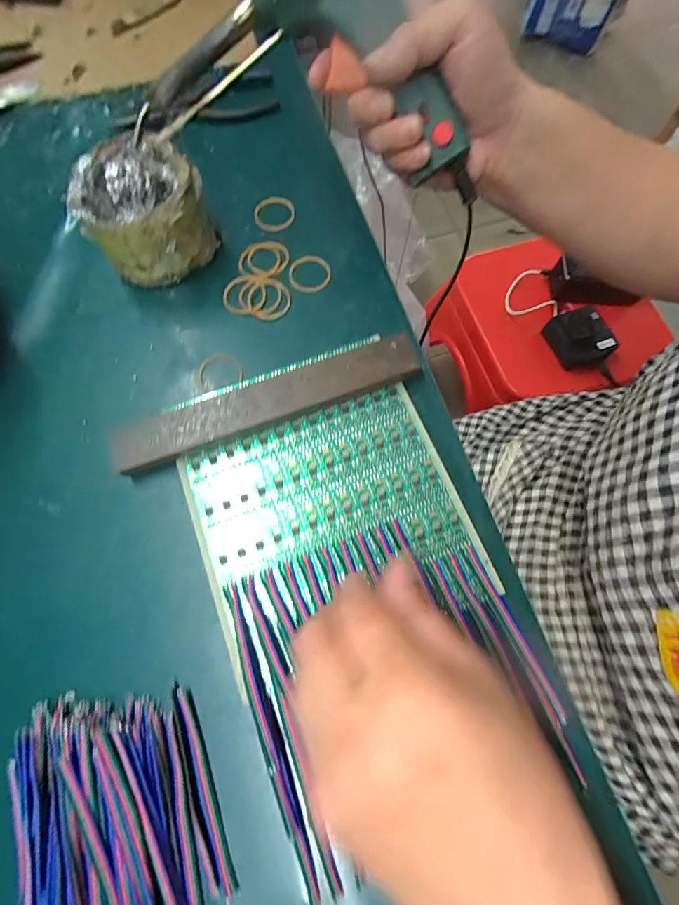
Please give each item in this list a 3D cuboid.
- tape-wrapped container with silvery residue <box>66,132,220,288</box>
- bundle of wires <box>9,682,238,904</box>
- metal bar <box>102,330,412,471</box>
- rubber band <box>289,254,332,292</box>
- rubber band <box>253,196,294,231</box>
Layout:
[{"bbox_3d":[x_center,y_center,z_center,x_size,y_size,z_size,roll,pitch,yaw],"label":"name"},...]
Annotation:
[{"bbox_3d":[-0.142,-0.178,0.293,0.082,0.064,0.083,0,73,1],"label":"tape-wrapped container with silvery residue"},{"bbox_3d":[-0.117,0.187,0.205,0.092,0.020,0.125,-21,74,-6],"label":"bundle of wires"},{"bbox_3d":[-0.047,-0.032,0.270,0.205,0.020,0.032,-20,73,-5],"label":"metal bar"},{"bbox_3d":[-0.023,-0.142,0.313,0.033,0.004,0.033,-5,73,0],"label":"rubber band"},{"bbox_3d":[-0.054,-0.199,0.329,0.034,0.004,0.034,-7,73,-1],"label":"rubber band"}]

